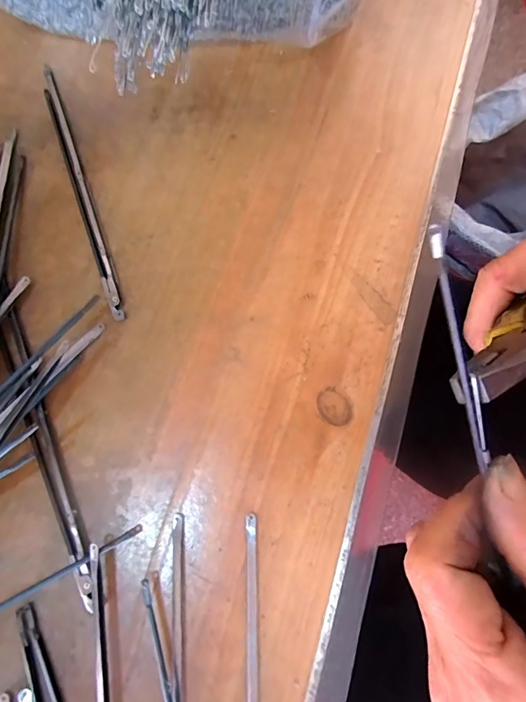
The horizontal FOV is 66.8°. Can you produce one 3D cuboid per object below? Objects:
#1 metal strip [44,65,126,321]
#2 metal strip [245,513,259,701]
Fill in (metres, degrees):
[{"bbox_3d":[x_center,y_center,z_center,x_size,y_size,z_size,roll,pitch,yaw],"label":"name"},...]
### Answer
[{"bbox_3d":[-0.114,-0.101,0.244,0.012,0.005,0.185,-20,76,-5],"label":"metal strip"},{"bbox_3d":[-0.005,0.164,0.175,0.006,0.008,0.171,0,75,0],"label":"metal strip"}]

